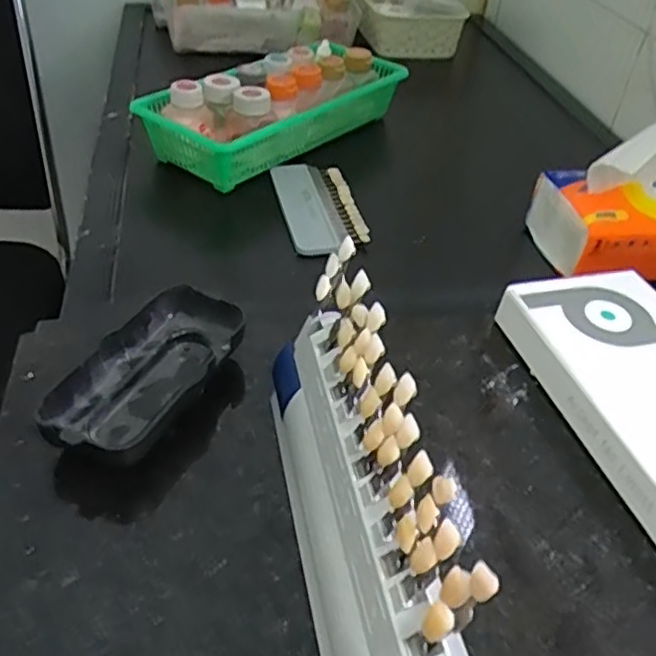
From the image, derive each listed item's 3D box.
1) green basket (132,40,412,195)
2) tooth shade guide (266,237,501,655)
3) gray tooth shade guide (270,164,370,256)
[{"bbox_3d":[-0.051,-0.229,0.693,0.122,0.086,0.277,31,46,27],"label":"green basket"},{"bbox_3d":[0.013,0.058,0.252,0.049,0.086,0.183,-6,41,-13],"label":"tooth shade guide"},{"bbox_3d":[-0.008,-0.110,0.605,0.068,0.012,0.153,-5,41,-12],"label":"gray tooth shade guide"}]

